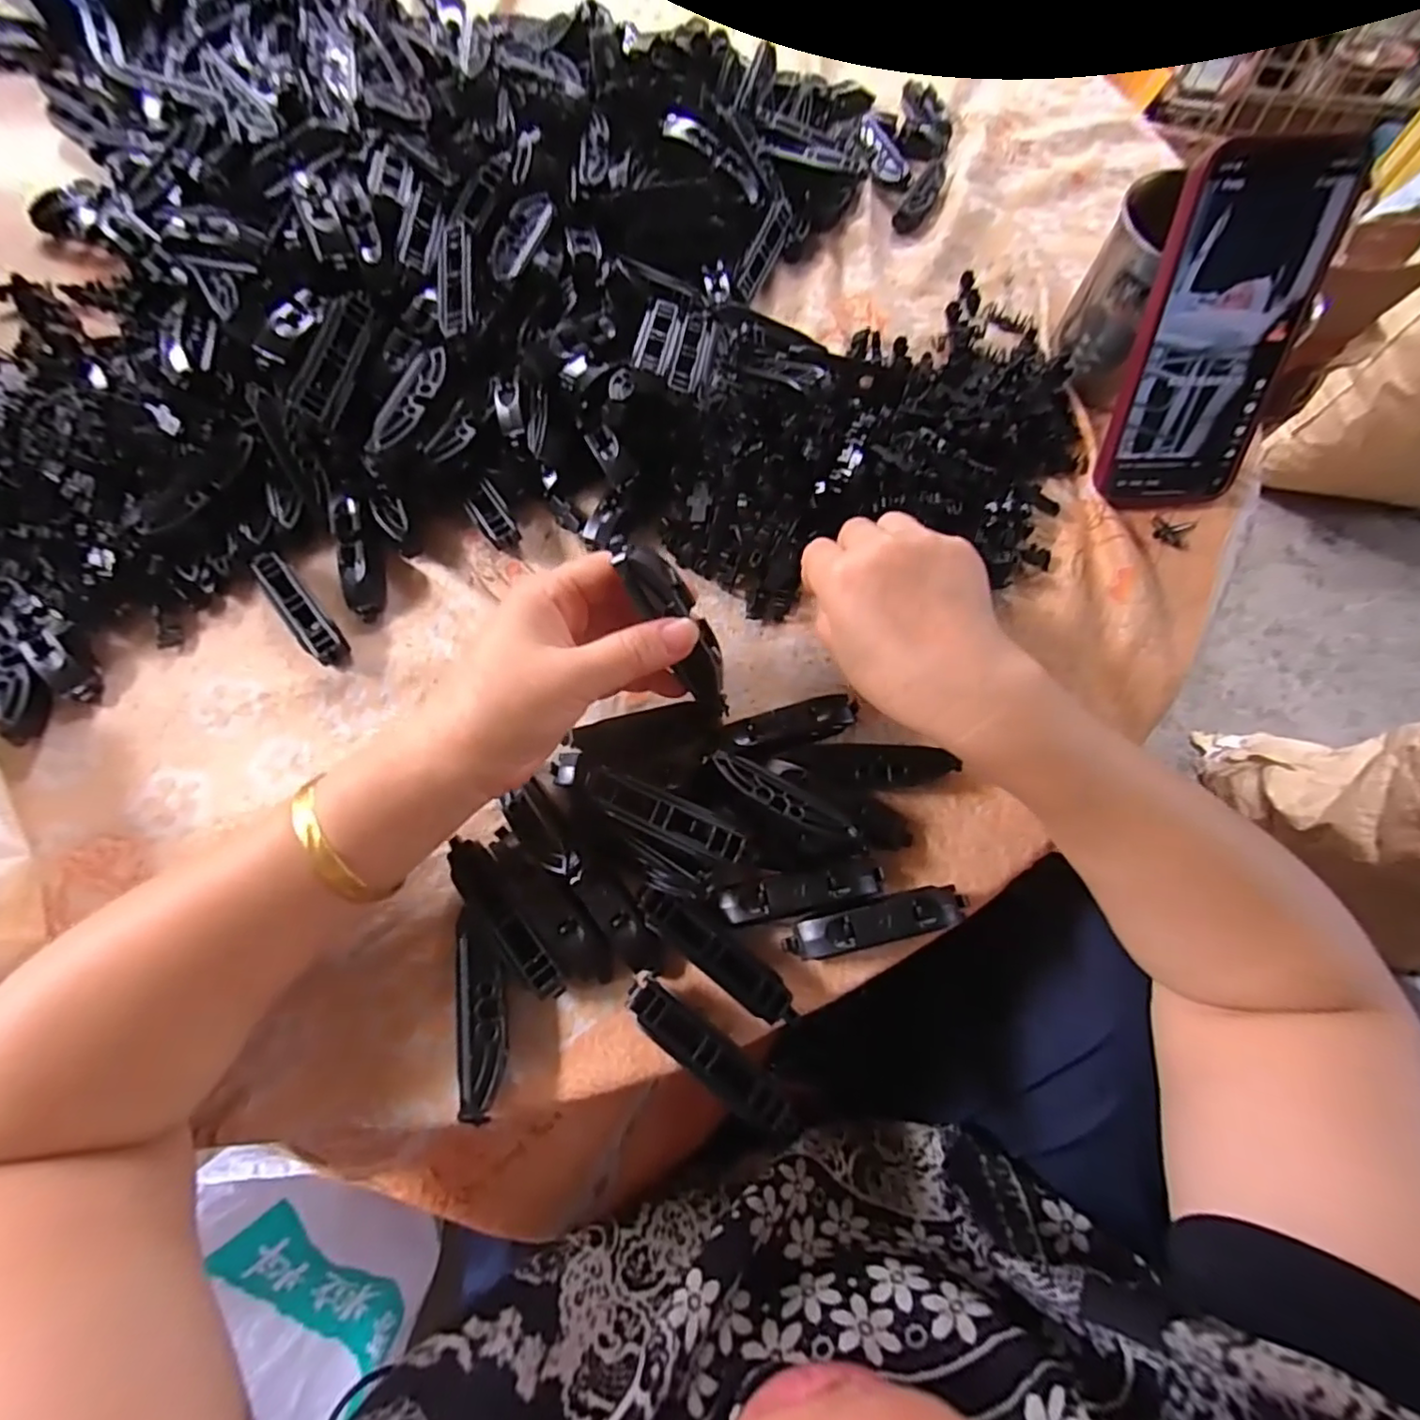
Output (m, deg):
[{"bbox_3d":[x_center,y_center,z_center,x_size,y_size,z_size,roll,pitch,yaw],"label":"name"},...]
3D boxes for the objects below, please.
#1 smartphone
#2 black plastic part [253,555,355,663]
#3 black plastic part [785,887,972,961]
[{"bbox_3d":[0.260,-0.188,0.320,0.073,0.156,0.018,-3,35,0],"label":"smartphone"},{"bbox_3d":[-0.214,-0.054,0.325,0.016,0.013,0.075,-37,74,-11],"label":"black plastic part"},{"bbox_3d":[0.074,0.094,0.276,0.080,0.018,0.019,-12,71,-3],"label":"black plastic part"}]

